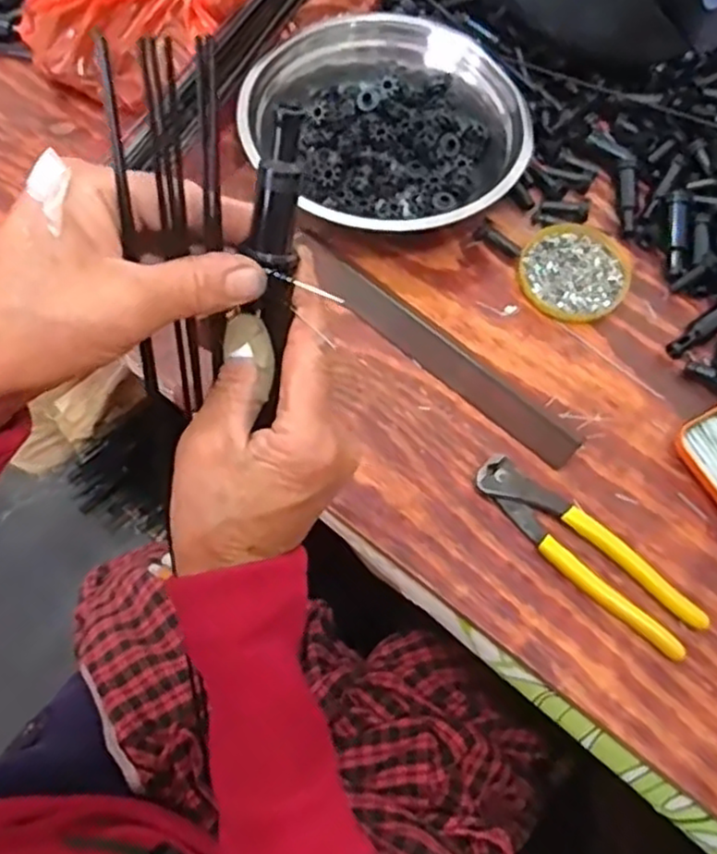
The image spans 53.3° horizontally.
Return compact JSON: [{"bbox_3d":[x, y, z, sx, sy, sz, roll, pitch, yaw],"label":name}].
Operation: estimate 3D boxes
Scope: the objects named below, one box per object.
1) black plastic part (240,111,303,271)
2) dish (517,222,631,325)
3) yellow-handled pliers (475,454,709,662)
[{"bbox_3d":[-0.033,-0.096,0.291,0.020,0.062,0.015,19,35,6],"label":"black plastic part"},{"bbox_3d":[0.171,-0.123,0.563,0.081,0.010,0.088,1,66,-2],"label":"dish"},{"bbox_3d":[0.146,0.081,0.465,0.163,0.016,0.040,41,71,15],"label":"yellow-handled pliers"}]

